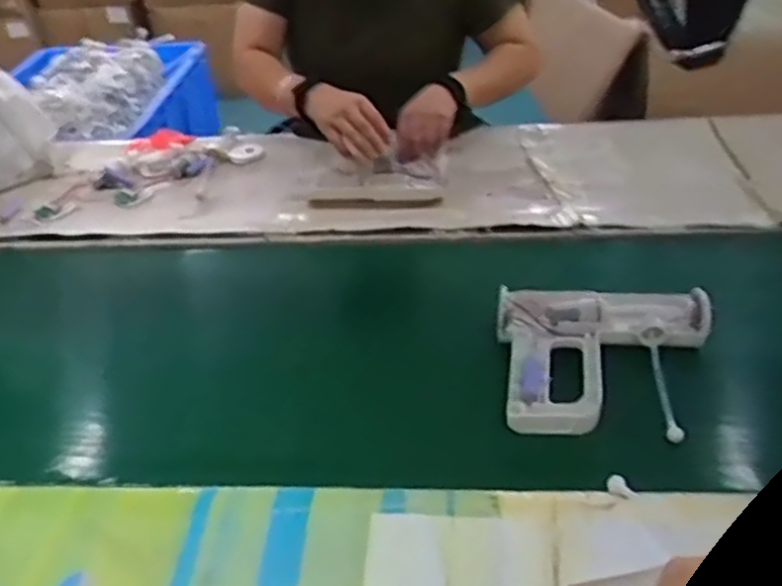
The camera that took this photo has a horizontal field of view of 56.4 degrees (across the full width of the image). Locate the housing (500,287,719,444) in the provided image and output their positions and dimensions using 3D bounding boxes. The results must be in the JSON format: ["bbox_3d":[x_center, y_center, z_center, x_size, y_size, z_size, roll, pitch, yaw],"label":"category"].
[{"bbox_3d":[0.206,0.064,0.715,0.204,0.042,0.166,2,37,13],"label":"housing"}]

